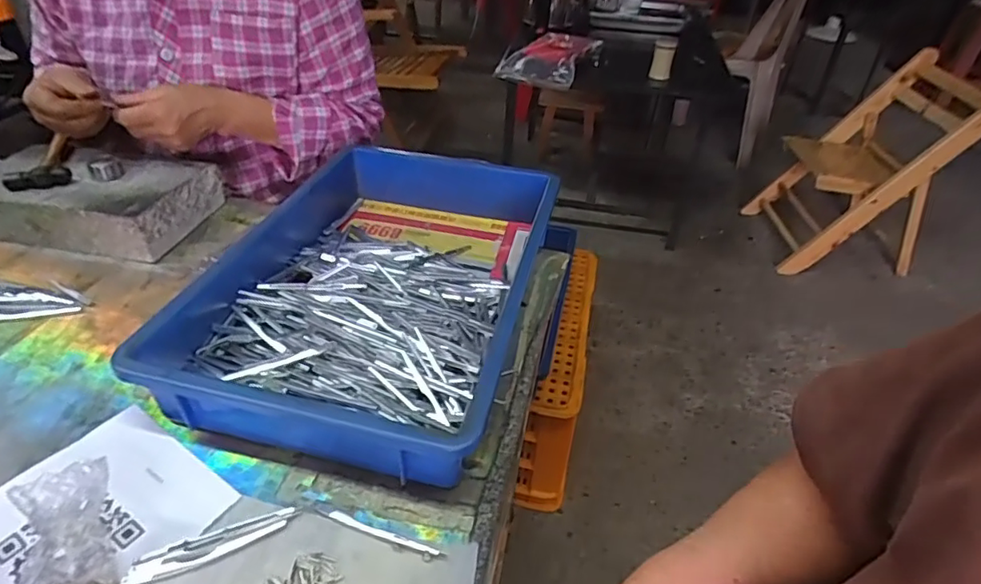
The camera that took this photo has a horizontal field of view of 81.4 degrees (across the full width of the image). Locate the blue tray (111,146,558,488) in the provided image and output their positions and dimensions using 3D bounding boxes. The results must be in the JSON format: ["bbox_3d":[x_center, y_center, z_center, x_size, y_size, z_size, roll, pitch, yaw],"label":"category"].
[{"bbox_3d":[-0.115,-0.019,0.605,0.307,0.078,0.441,10,38,7],"label":"blue tray"}]

